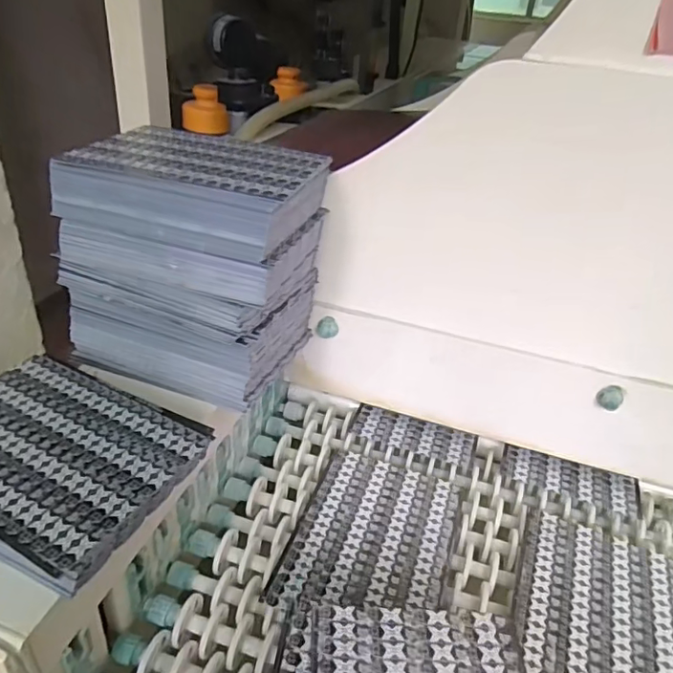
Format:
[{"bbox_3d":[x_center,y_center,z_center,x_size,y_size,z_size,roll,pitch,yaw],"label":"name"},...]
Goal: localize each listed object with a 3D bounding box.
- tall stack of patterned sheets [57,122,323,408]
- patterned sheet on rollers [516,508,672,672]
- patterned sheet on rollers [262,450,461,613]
[{"bbox_3d":[-0.132,-0.076,0.543,0.208,0.199,0.155,15,34,15],"label":"tall stack of patterned sheets"},{"bbox_3d":[0.226,0.242,0.469,0.139,0.012,0.195,15,34,15],"label":"patterned sheet on rollers"},{"bbox_3d":[0.037,0.184,0.522,0.139,0.004,0.185,14,34,13],"label":"patterned sheet on rollers"}]

